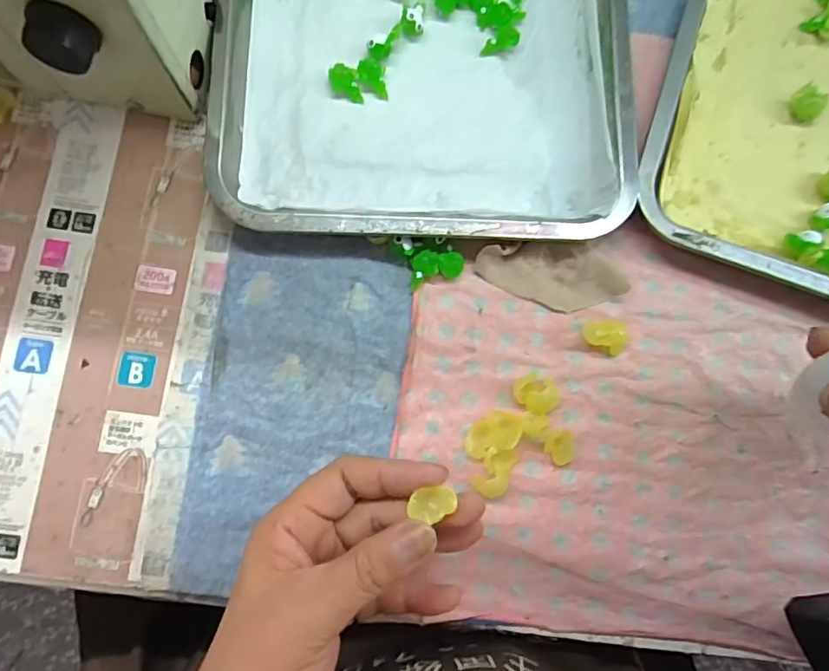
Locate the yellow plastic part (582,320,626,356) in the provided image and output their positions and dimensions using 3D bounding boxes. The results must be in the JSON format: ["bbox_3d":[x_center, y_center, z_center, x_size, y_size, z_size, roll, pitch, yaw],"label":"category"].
[{"bbox_3d":[0.119,-0.001,0.338,0.027,0.014,0.019,24,82,0],"label":"yellow plastic part"}]

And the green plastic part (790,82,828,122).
[{"bbox_3d":[0.265,-0.157,0.362,0.021,0.014,0.022,-31,85,-7],"label":"green plastic part"}]

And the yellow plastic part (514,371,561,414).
[{"bbox_3d":[0.075,0.035,0.330,0.024,0.012,0.028,-36,86,-7],"label":"yellow plastic part"}]

